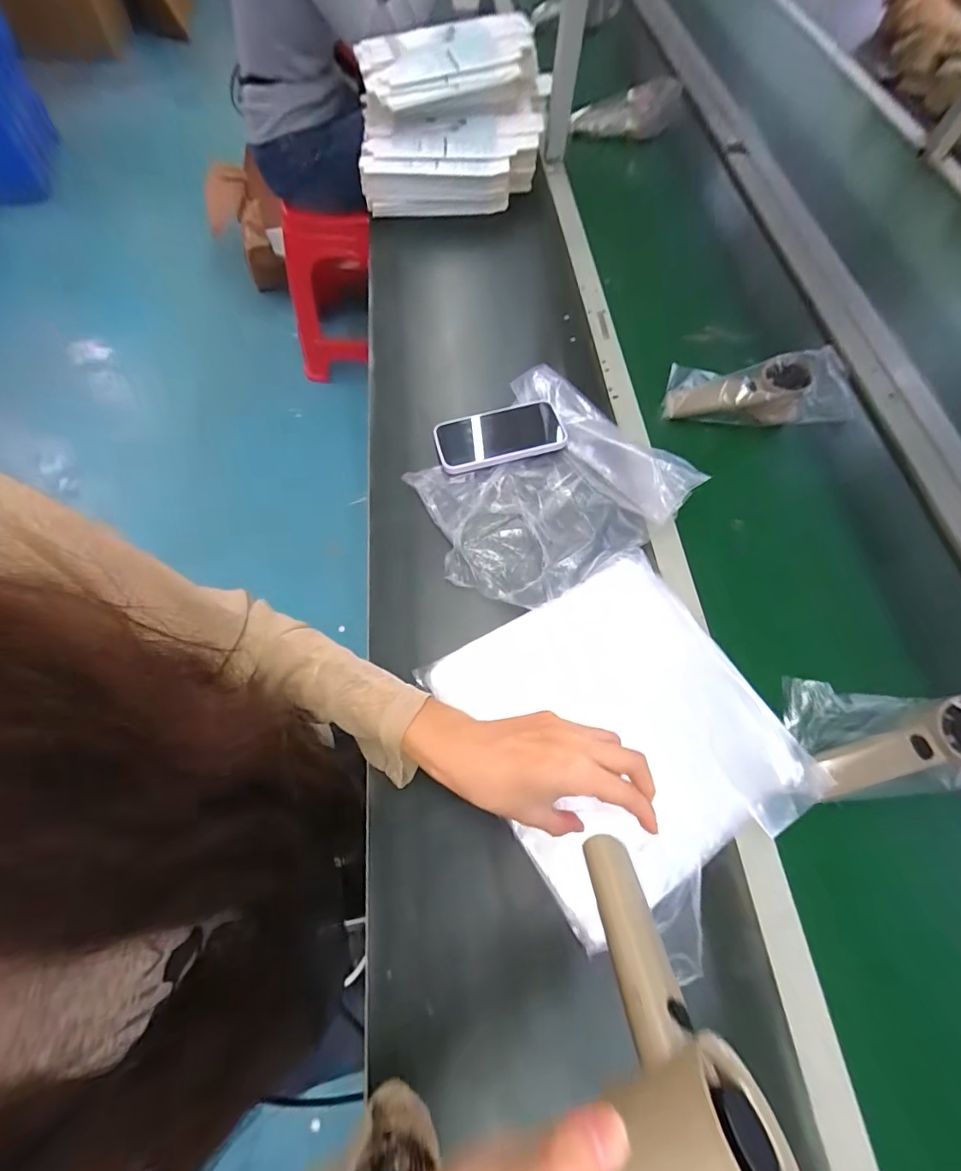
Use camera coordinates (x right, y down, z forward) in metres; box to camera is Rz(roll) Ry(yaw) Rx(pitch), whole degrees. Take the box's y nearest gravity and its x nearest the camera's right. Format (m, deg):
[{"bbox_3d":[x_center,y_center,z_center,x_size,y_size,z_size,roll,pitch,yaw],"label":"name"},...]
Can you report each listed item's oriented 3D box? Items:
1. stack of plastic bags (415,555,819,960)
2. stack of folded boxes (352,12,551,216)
[{"bbox_3d":[0.119,0.117,0.425,0.235,0.038,0.263,-29,69,-15],"label":"stack of plastic bags"},{"bbox_3d":[-0.041,-0.739,0.767,0.304,0.151,0.248,-1,65,-3],"label":"stack of folded boxes"}]

